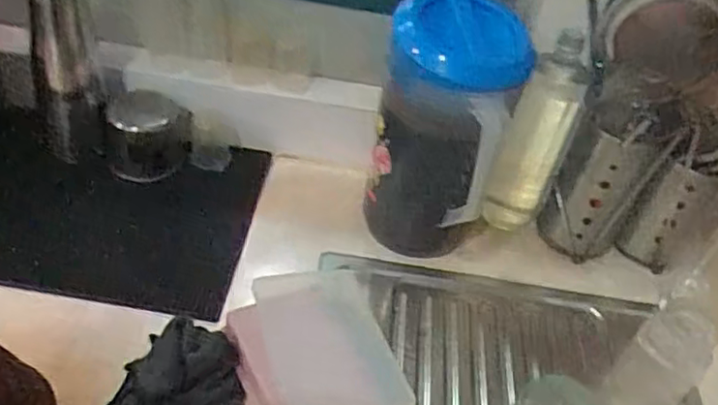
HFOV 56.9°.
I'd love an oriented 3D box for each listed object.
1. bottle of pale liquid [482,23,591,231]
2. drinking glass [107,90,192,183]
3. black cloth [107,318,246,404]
[{"bbox_3d":[0.223,-0.087,0.836,0.069,0.255,0.067,16,41,6],"label":"bottle of pale liquid"},{"bbox_3d":[-0.288,-0.086,0.907,0.111,0.096,0.105,-4,43,-16],"label":"drinking glass"},{"bbox_3d":[-0.170,0.176,0.634,0.116,0.030,0.126,13,41,2],"label":"black cloth"}]

